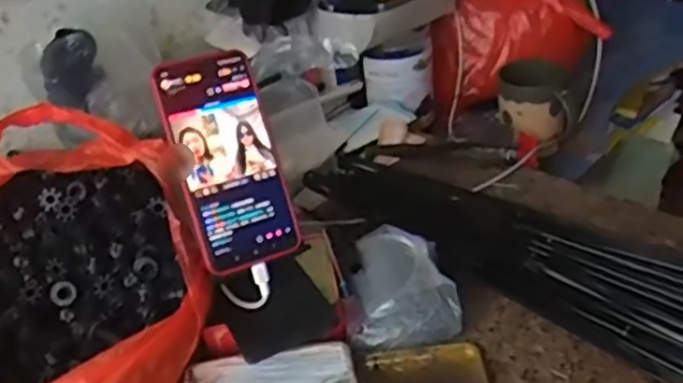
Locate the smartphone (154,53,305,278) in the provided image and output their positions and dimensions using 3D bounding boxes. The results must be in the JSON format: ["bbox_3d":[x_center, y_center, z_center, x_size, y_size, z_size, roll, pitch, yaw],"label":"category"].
[{"bbox_3d":[-0.085,-0.025,0.537,0.078,0.163,0.014,-17,3,-14],"label":"smartphone"}]

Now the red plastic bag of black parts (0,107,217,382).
[{"bbox_3d":[-0.211,0.063,0.512,0.220,0.131,0.237,-28,40,-27],"label":"red plastic bag of black parts"}]

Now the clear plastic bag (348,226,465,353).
[{"bbox_3d":[0.044,0.081,0.610,0.094,0.040,0.113,-12,35,-7],"label":"clear plastic bag"}]

